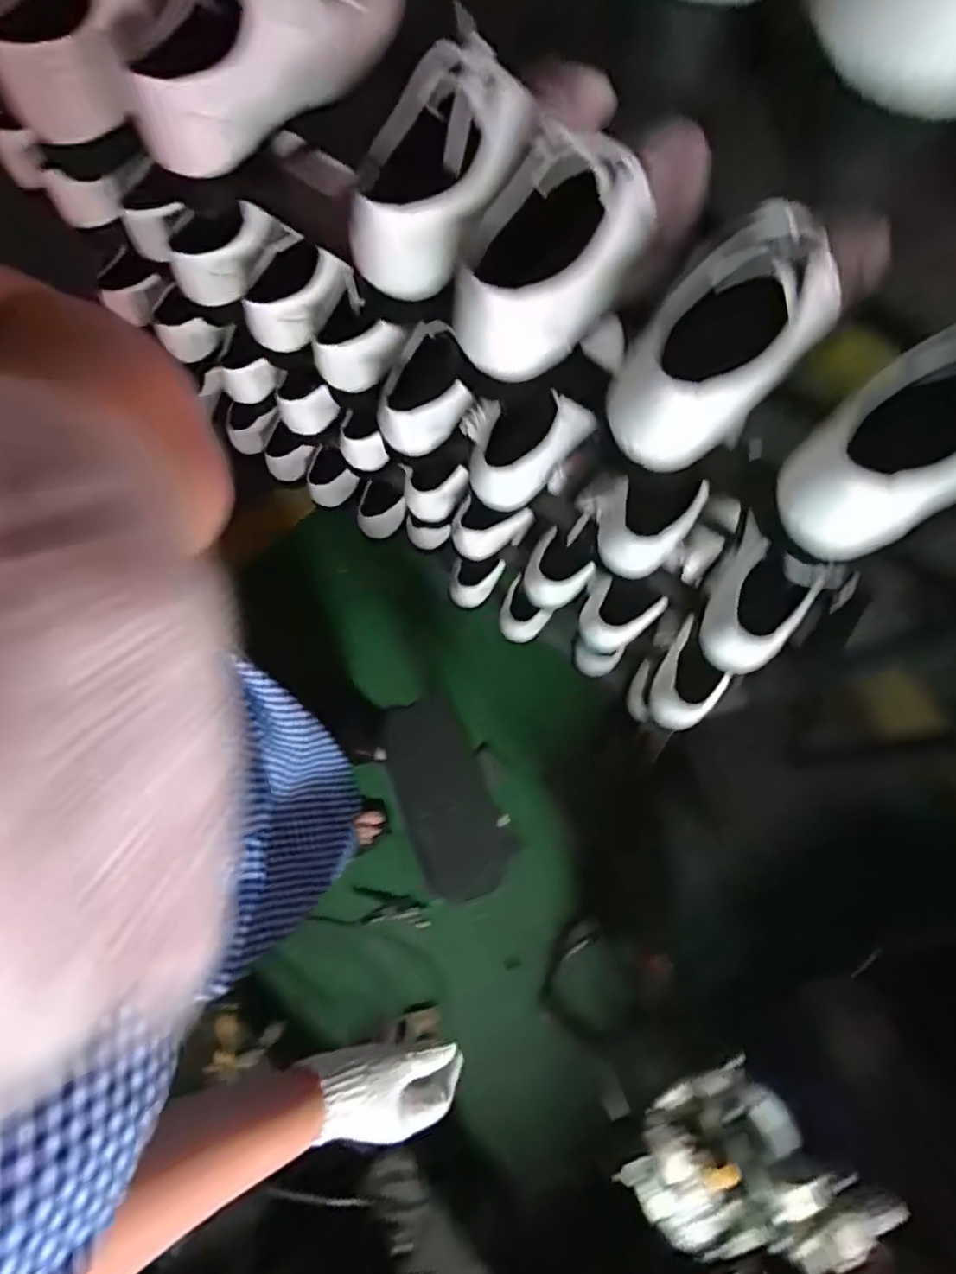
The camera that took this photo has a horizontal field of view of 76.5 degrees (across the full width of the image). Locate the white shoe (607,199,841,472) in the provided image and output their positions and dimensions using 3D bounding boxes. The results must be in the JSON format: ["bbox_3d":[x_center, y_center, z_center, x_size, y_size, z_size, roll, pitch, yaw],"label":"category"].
[{"bbox_3d":[0.152,-0.190,0.390,0.088,0.073,0.156,43,79,13],"label":"white shoe"}]

